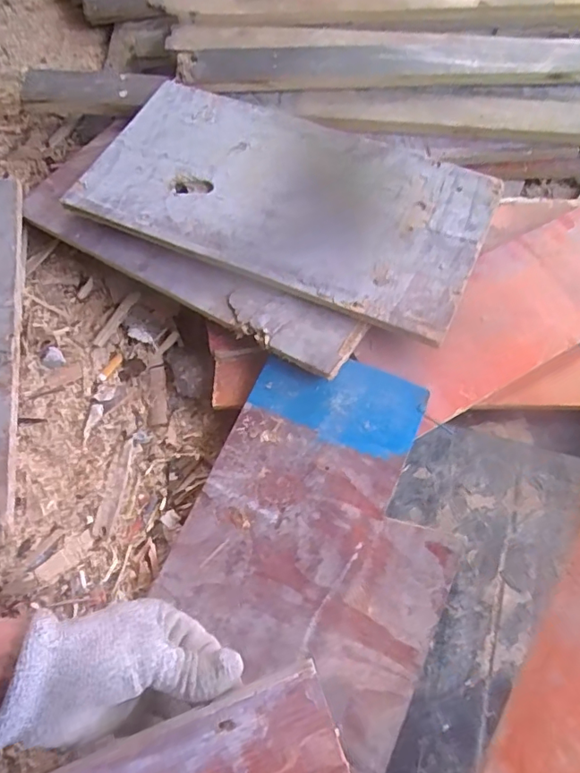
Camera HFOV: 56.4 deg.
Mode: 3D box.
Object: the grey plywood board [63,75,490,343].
[{"bbox_3d":[-0.009,-0.224,0.620,0.443,0.012,0.236,22,67,13],"label":"grey plywood board"}]

